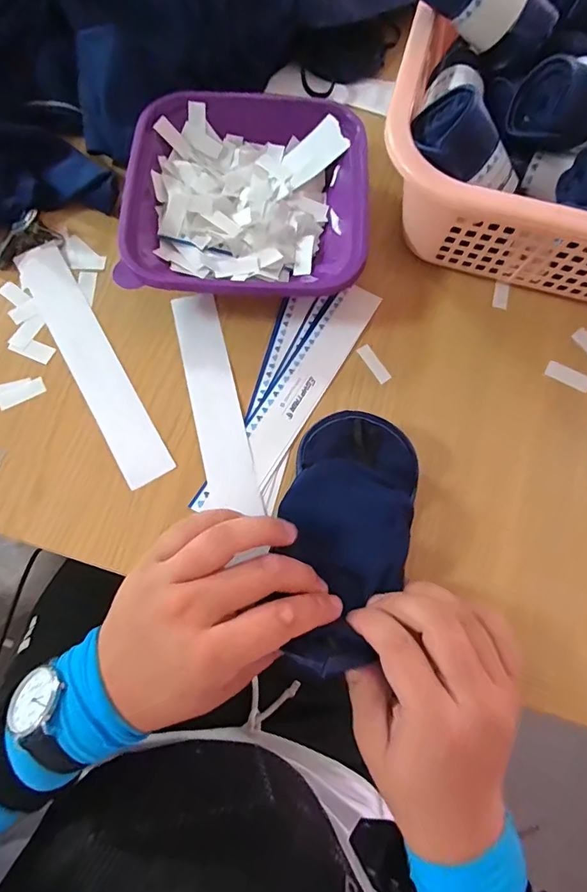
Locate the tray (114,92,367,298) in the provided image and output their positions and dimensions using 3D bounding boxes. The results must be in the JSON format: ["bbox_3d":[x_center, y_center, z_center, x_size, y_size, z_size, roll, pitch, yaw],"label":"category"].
[{"bbox_3d":[-0.036,-0.197,0.371,0.183,0.042,0.172,2,75,-1],"label":"tray"}]

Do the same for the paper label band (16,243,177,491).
[{"bbox_3d":[-0.154,-0.067,0.350,0.035,0.004,0.216,-29,78,-9],"label":"paper label band"}]

